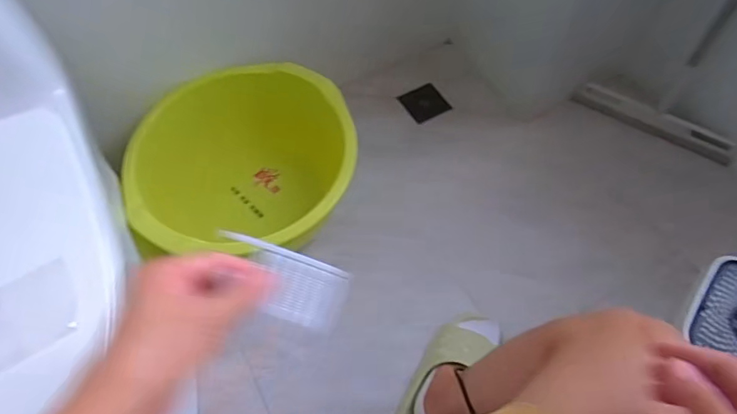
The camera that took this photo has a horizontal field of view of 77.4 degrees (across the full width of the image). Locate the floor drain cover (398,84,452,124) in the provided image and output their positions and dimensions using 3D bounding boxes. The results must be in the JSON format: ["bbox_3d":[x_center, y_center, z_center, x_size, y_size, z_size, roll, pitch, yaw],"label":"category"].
[{"bbox_3d":[0.134,-0.250,1.097,0.097,0.011,0.112,-24,56,-11],"label":"floor drain cover"}]

